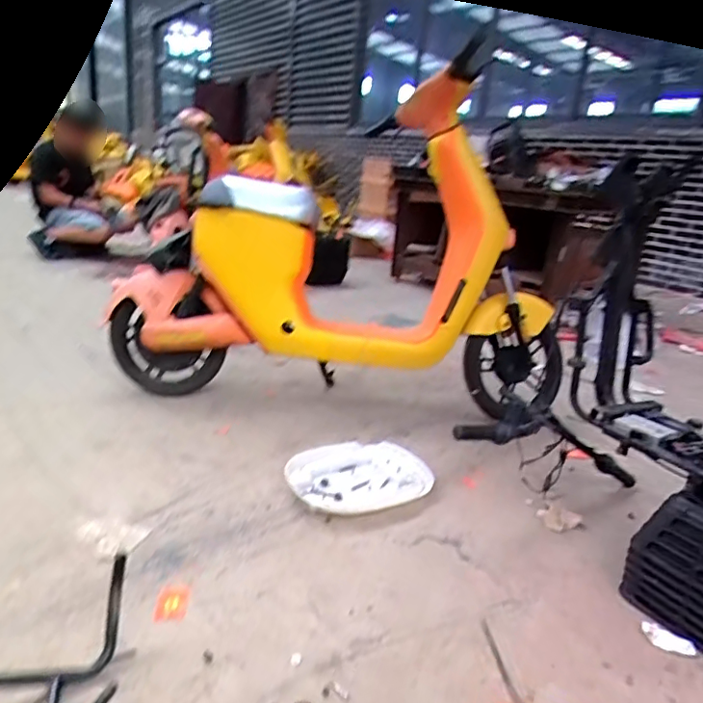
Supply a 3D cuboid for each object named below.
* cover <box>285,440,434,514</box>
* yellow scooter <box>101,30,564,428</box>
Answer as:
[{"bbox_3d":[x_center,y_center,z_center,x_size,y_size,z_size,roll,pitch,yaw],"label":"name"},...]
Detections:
[{"bbox_3d":[0.021,0.310,1.381,0.356,0.048,0.247,-5,21,-29],"label":"cover"},{"bbox_3d":[-0.001,-0.382,1.761,1.473,1.051,0.496,6,18,2],"label":"yellow scooter"}]

